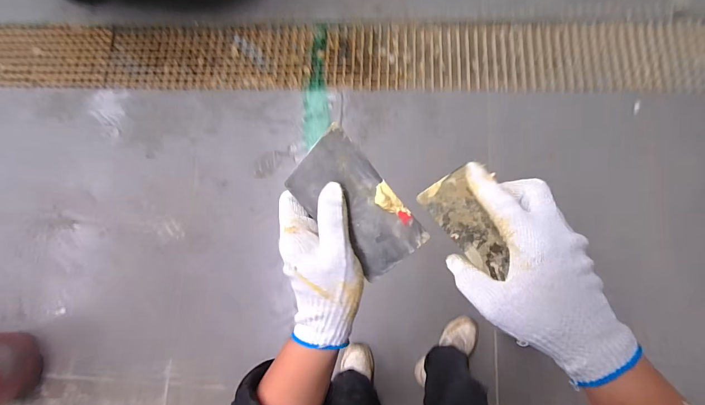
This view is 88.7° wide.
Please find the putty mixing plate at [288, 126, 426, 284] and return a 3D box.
[{"bbox_3d":[0.004,0.004,0.335,0.070,0.006,0.134,-40,99,4],"label":"putty mixing plate"}]

